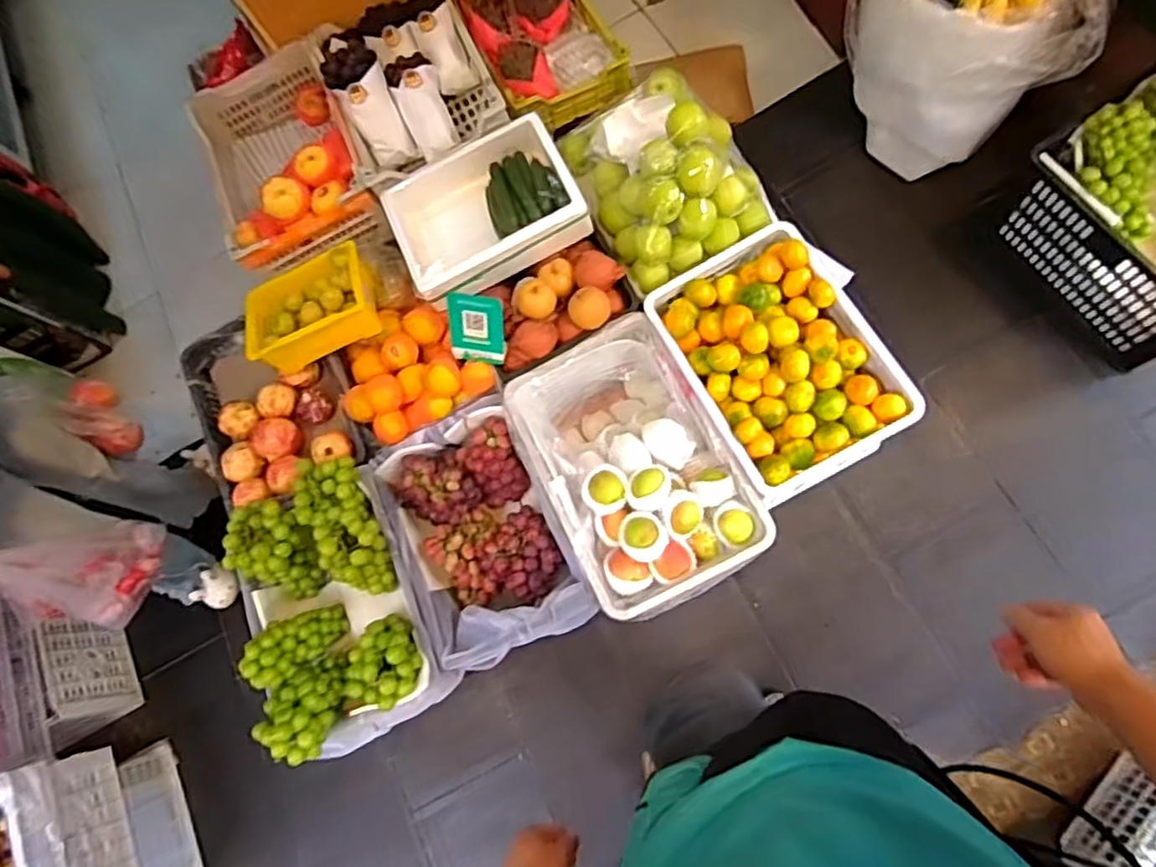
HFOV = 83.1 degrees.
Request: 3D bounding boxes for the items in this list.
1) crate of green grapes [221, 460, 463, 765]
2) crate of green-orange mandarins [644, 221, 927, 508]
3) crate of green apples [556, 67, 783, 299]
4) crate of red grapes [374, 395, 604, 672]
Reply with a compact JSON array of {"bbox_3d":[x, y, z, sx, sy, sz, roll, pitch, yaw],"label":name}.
[{"bbox_3d":[-0.521,0.373,1.382,0.352,0.239,0.531,-26,79,-4],"label":"crate of green grapes"},{"bbox_3d":[0.405,-0.164,1.348,0.360,0.131,0.525,-27,79,-4],"label":"crate of green-orange mandarins"},{"bbox_3d":[0.187,-0.586,1.449,0.335,0.213,0.438,-29,80,-5],"label":"crate of green apples"},{"bbox_3d":[-0.216,0.209,1.397,0.335,0.172,0.511,-25,79,-4],"label":"crate of red grapes"}]

